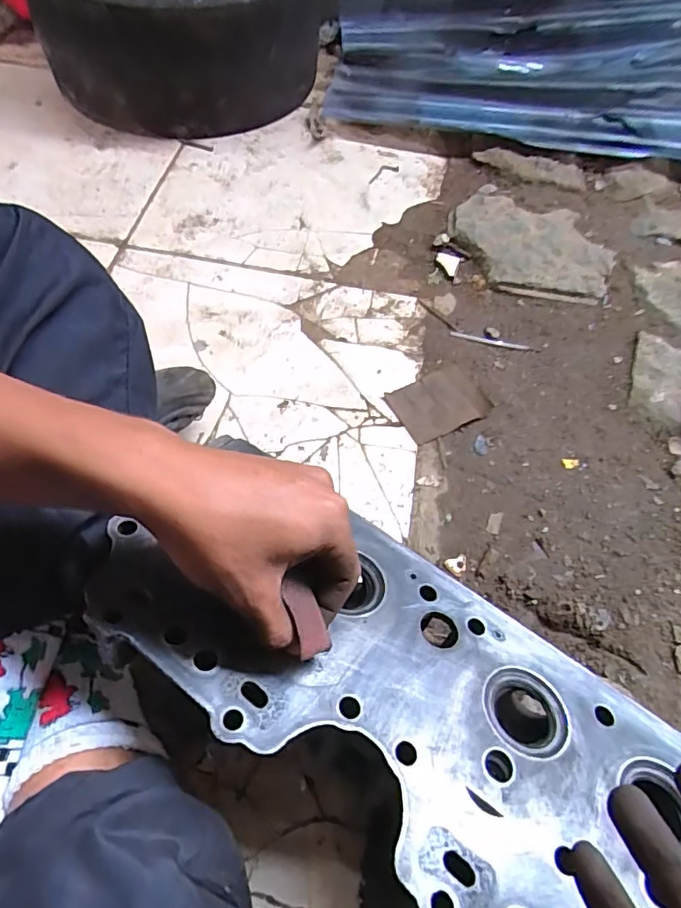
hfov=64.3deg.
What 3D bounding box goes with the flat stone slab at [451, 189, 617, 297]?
[{"bbox_3d":[0.254,-0.280,0.717,0.204,0.022,0.161,16,59,7],"label":"flat stone slab"}]

